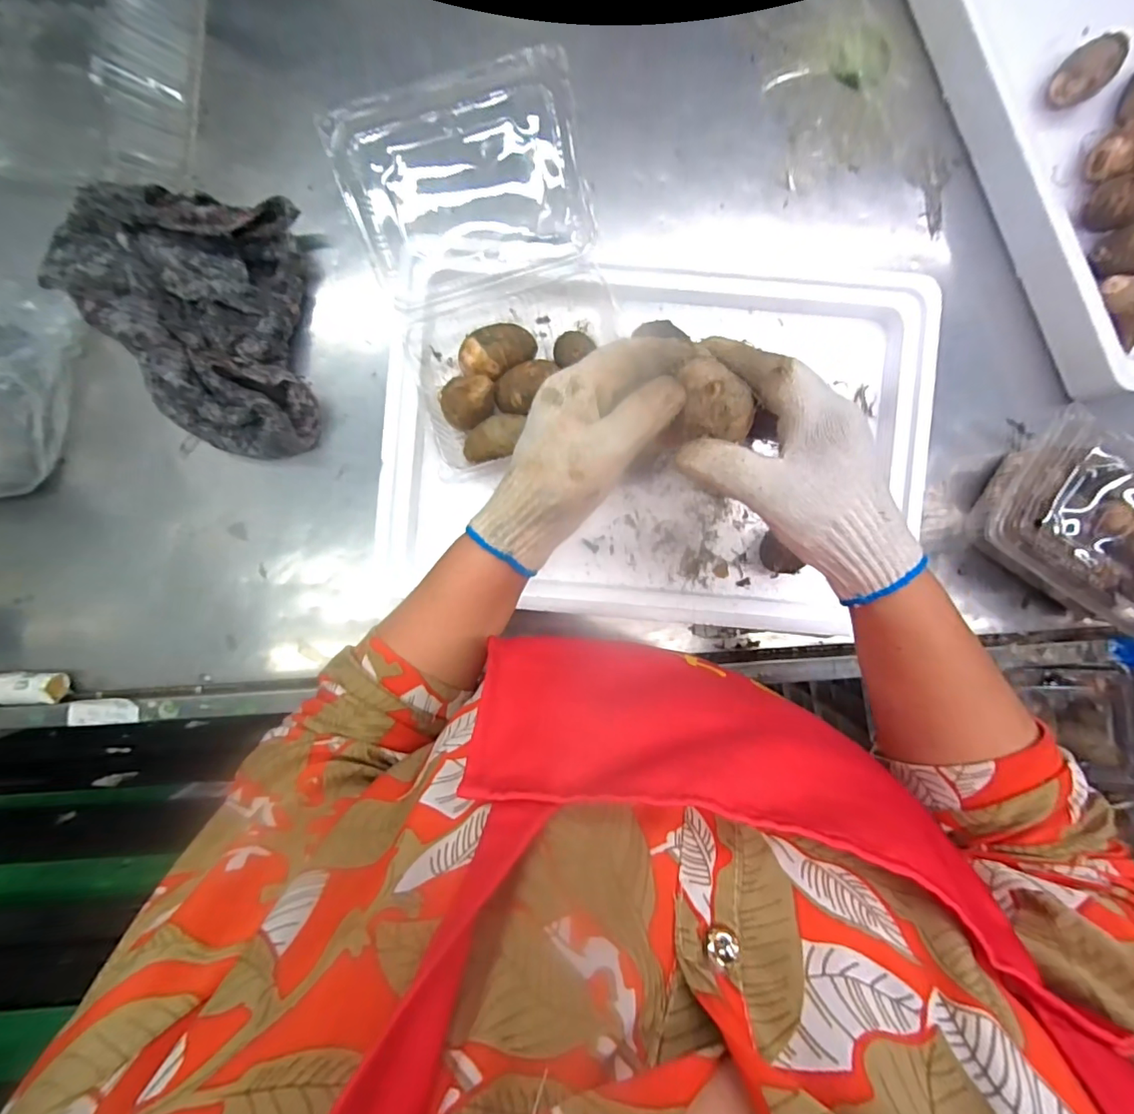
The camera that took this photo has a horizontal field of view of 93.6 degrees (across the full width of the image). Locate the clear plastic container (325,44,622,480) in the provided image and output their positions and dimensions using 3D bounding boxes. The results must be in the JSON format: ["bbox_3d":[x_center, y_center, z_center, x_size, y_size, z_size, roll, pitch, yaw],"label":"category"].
[{"bbox_3d":[-0.076,-0.277,0.402,0.176,0.042,0.130,-14,125,4],"label":"clear plastic container"}]

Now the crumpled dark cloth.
[{"bbox_3d":[-0.336,-0.204,0.465,0.217,0.045,0.230,-2,93,0],"label":"crumpled dark cloth"}]

